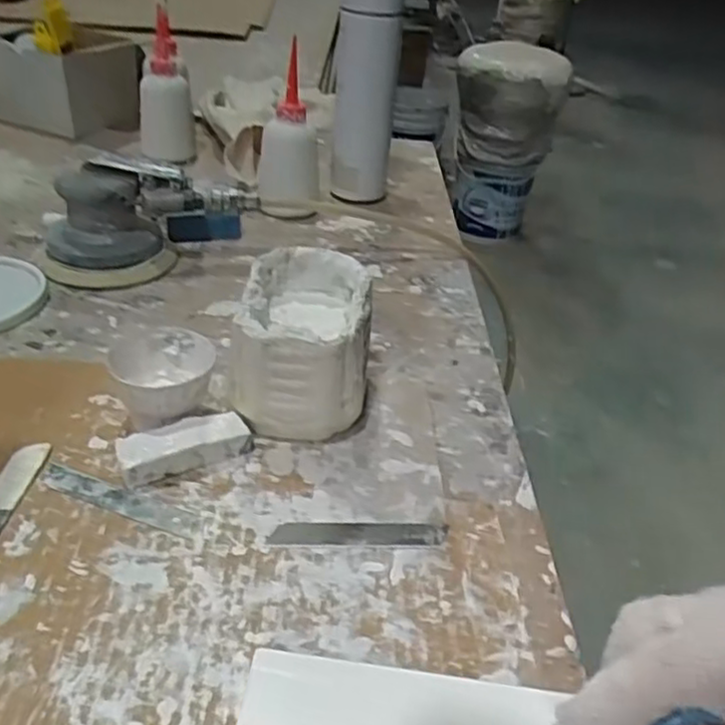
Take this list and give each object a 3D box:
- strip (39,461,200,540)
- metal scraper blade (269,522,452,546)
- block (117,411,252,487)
[{"bbox_3d":[-0.137,0.075,0.408,0.099,0.004,0.018,14,35,14],"label":"strip"},{"bbox_3d":[-0.002,0.093,0.401,0.097,0.004,0.017,1,34,-5],"label":"metal scraper blade"},{"bbox_3d":[-0.106,0.050,0.433,0.075,0.023,0.026,-15,38,-26],"label":"block"}]

